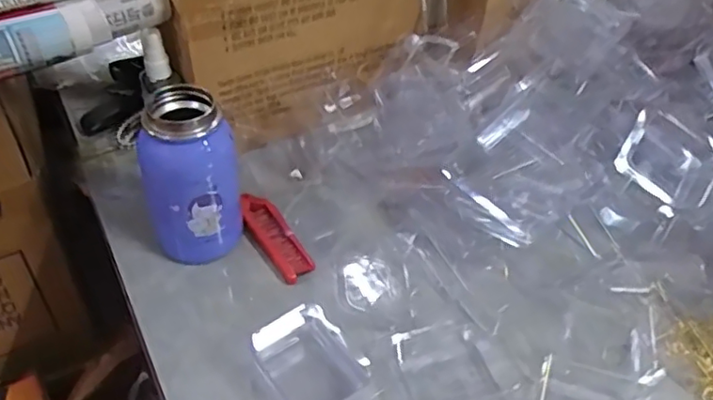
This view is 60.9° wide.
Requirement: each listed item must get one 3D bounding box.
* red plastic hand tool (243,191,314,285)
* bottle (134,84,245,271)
[{"bbox_3d":[-0.075,0.030,0.537,0.031,0.015,0.104,-23,50,-27],"label":"red plastic hand tool"},{"bbox_3d":[-0.132,-0.016,0.488,0.073,0.134,0.059,-12,46,-18],"label":"bottle"}]

